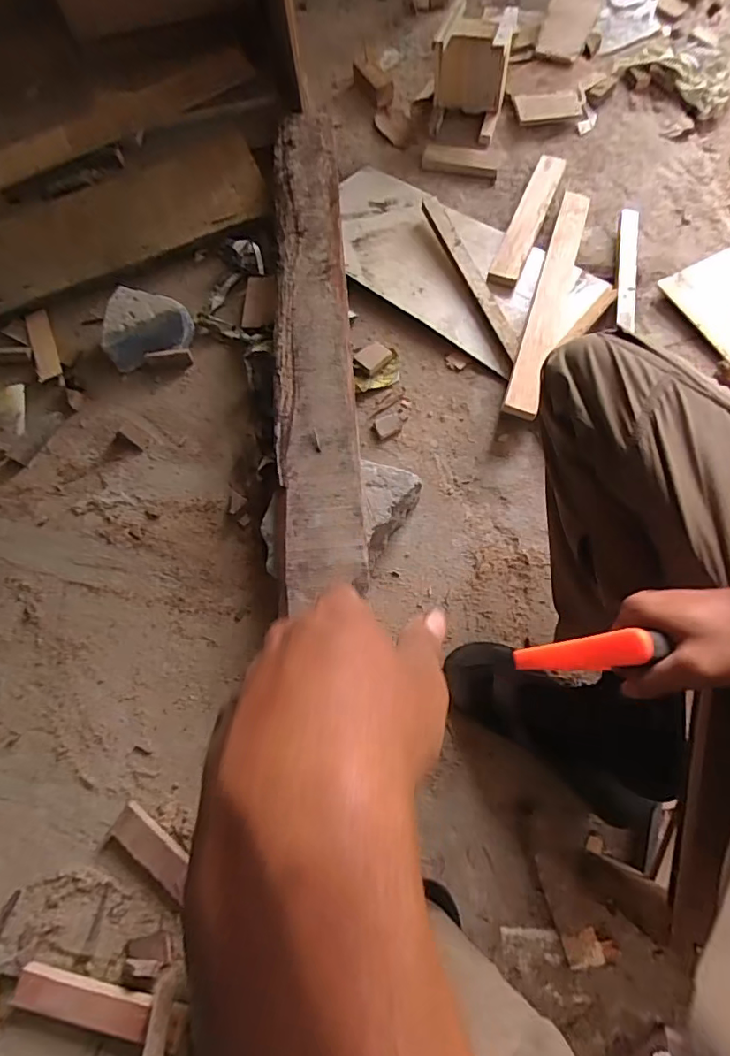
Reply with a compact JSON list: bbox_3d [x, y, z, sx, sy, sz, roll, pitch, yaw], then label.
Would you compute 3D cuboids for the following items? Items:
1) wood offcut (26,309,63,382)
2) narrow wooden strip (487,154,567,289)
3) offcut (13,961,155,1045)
[{"bbox_3d":[-0.568,-0.324,0.893,0.044,0.010,0.148,-22,71,-5],"label":"wood offcut"},{"bbox_3d":[0.303,-0.576,0.928,0.049,0.029,0.360,21,73,10],"label":"narrow wooden strip"},{"bbox_3d":[-0.312,0.522,0.560,0.156,0.014,0.039,9,71,6],"label":"offcut"}]

